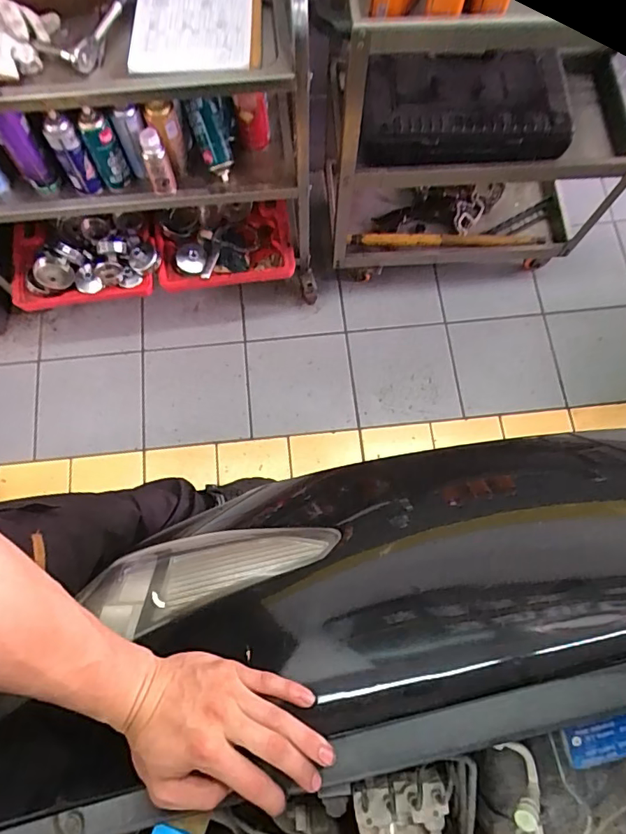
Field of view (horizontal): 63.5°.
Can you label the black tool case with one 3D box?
[{"bbox_3d":[0.343,-0.686,1.116,0.445,0.165,0.243,0,73,0],"label":"black tool case"}]

